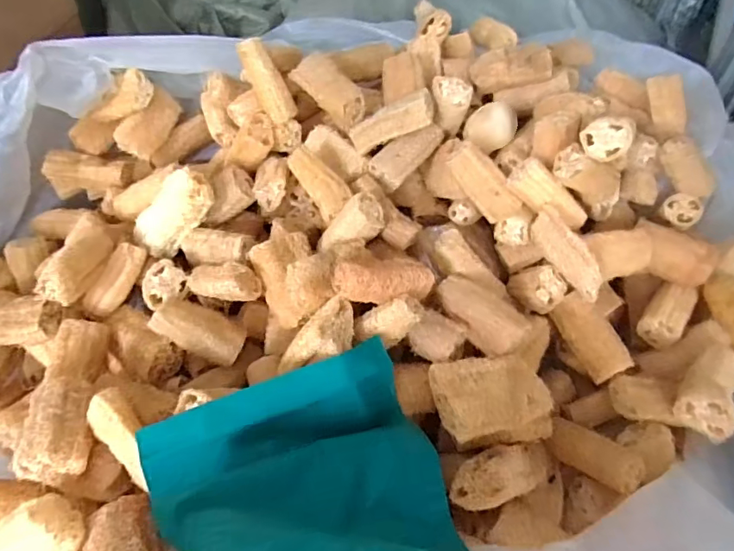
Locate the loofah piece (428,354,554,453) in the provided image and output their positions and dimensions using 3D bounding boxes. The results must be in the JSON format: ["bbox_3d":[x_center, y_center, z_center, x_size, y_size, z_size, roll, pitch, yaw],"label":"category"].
[{"bbox_3d":[0.140,0.141,0.554,0.131,0.053,0.091,-7,49,-9],"label":"loofah piece"}]

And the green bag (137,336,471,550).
[{"bbox_3d":[-0.040,0.190,0.415,0.255,0.133,0.279,-19,52,-18],"label":"green bag"}]

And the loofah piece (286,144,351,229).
[{"bbox_3d":[-0.065,-0.131,0.674,0.044,0.044,0.109,-32,80,-27],"label":"loofah piece"}]

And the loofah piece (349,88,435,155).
[{"bbox_3d":[0.035,-0.219,0.688,0.123,0.035,0.050,-22,46,18],"label":"loofah piece"}]

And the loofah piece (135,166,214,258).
[{"bbox_3d":[-0.275,-0.089,0.691,0.060,0.133,0.050,23,32,-43],"label":"loofah piece"}]

